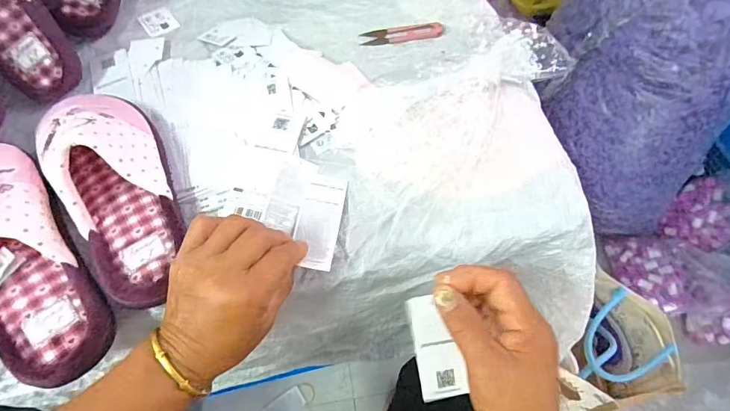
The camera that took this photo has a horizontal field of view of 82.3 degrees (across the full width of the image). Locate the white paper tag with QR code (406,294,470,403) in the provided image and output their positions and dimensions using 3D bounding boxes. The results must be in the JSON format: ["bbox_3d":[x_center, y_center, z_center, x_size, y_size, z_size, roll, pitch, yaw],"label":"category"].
[{"bbox_3d":[0.062,0.122,0.360,0.038,0.004,0.093,-9,97,5],"label":"white paper tag with QR code"}]

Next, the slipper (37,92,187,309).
[{"bbox_3d":[-0.225,-0.024,0.369,0.087,0.078,0.235,-25,67,-15],"label":"slipper"}]

